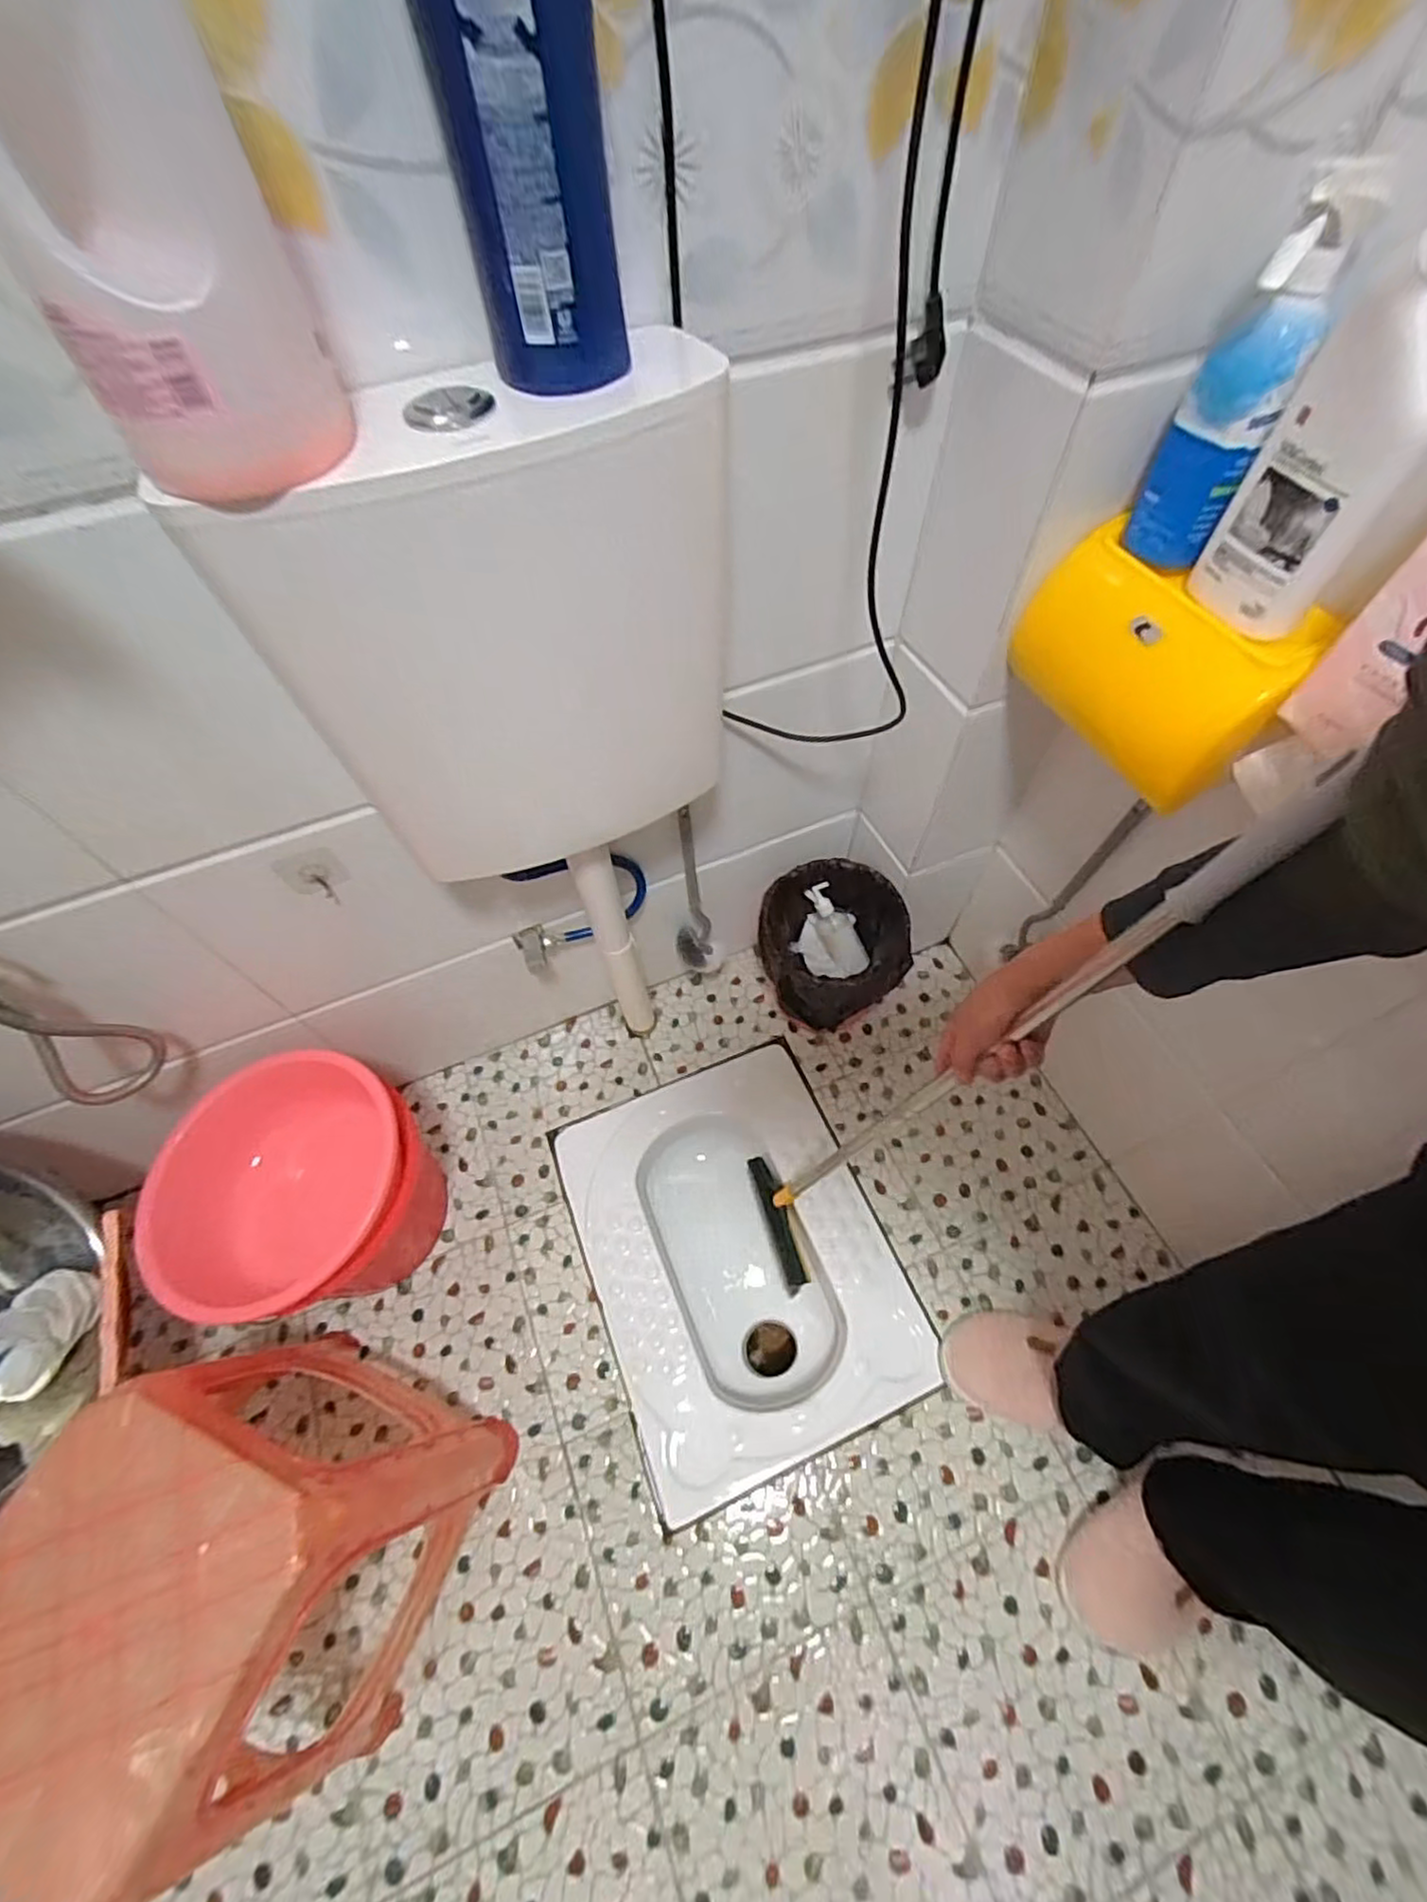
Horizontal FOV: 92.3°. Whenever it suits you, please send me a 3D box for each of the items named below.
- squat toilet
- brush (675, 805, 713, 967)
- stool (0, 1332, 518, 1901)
[{"bbox_3d":[0.038,0.491,1.122,0.425,0.194,0.548,-20,61,-11],"label":"squat toilet"},{"bbox_3d":[-0.036,-0.078,1.055,0.059,0.302,0.083,-3,59,-1],"label":"brush"},{"bbox_3d":[-0.445,0.617,0.701,0.266,0.455,0.289,21,63,15],"label":"stool"}]

